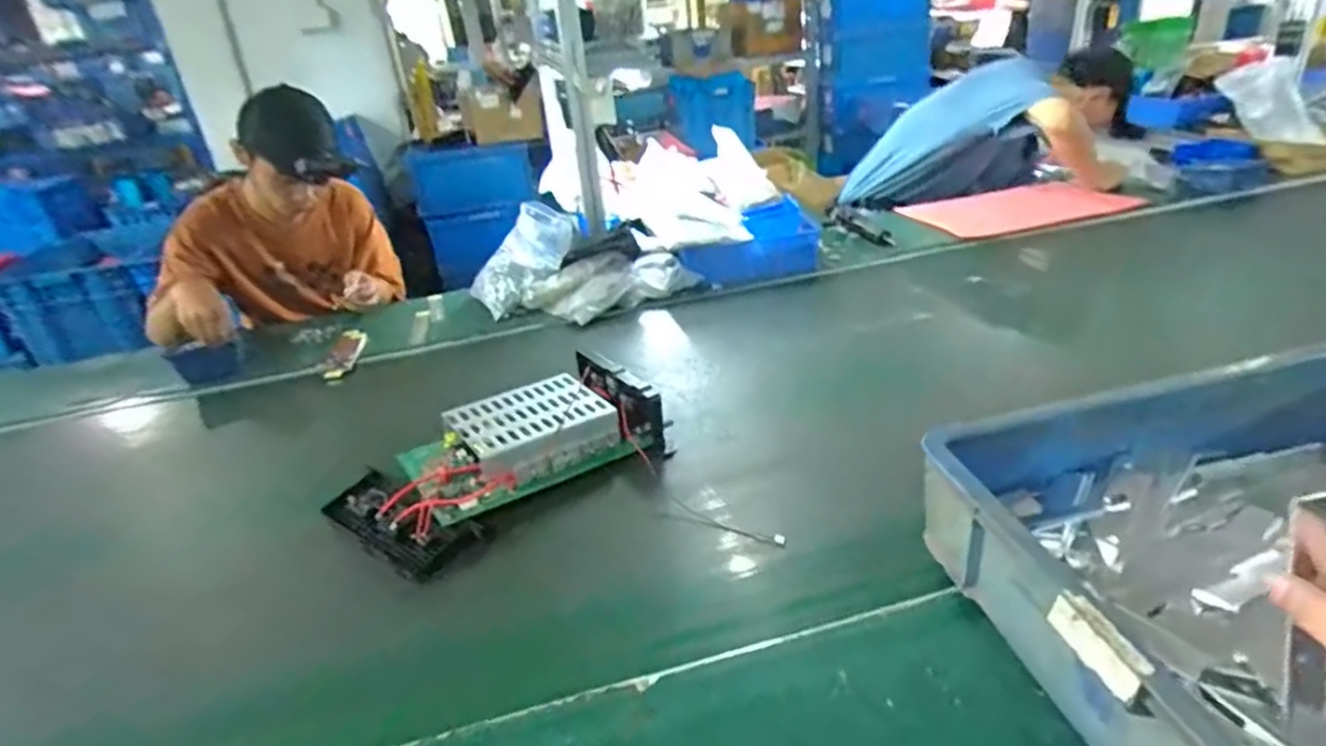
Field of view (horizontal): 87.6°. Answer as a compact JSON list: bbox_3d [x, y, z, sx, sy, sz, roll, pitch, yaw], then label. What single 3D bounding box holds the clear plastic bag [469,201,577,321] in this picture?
[{"bbox_3d":[-0.272,-0.219,1.366,0.238,0.122,0.091,-49,32,5],"label":"clear plastic bag"}]

